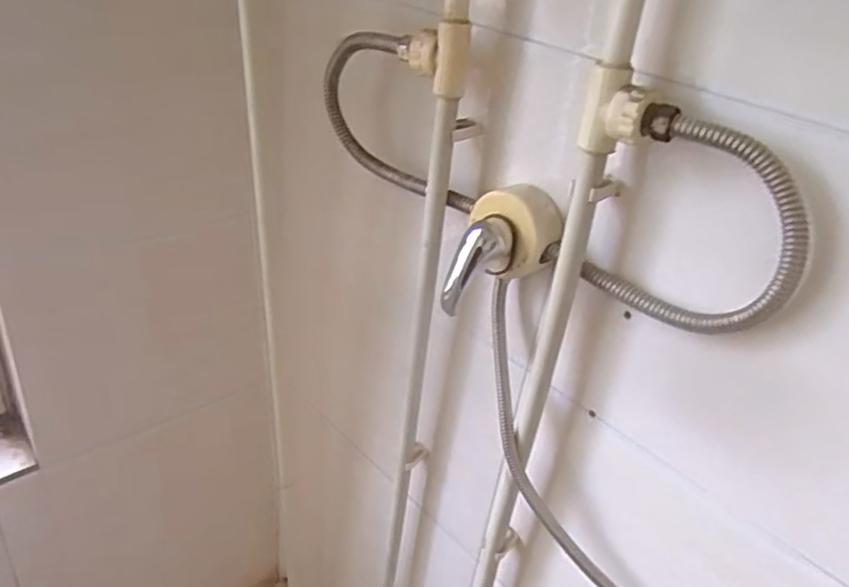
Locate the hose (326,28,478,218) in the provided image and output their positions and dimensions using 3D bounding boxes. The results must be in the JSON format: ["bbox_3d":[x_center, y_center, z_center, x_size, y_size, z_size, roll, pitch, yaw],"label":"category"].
[{"bbox_3d":[-0.027,-0.172,0.637,0.194,0.150,0.030,26,36,28],"label":"hose"}]

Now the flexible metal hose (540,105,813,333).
[{"bbox_3d":[0.180,-0.053,0.477,0.187,0.153,0.028,27,36,29],"label":"flexible metal hose"}]

